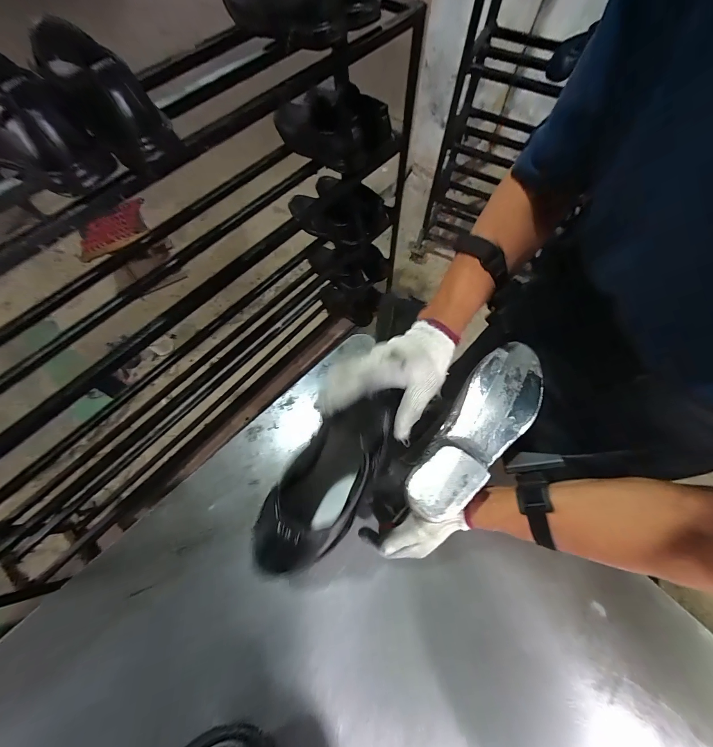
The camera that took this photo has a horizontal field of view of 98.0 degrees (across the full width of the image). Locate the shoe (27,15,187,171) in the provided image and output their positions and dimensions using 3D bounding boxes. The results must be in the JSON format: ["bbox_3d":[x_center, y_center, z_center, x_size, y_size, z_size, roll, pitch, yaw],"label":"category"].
[{"bbox_3d":[-0.347,-0.380,0.410,0.086,0.106,0.266,-40,72,-14],"label":"shoe"}]

